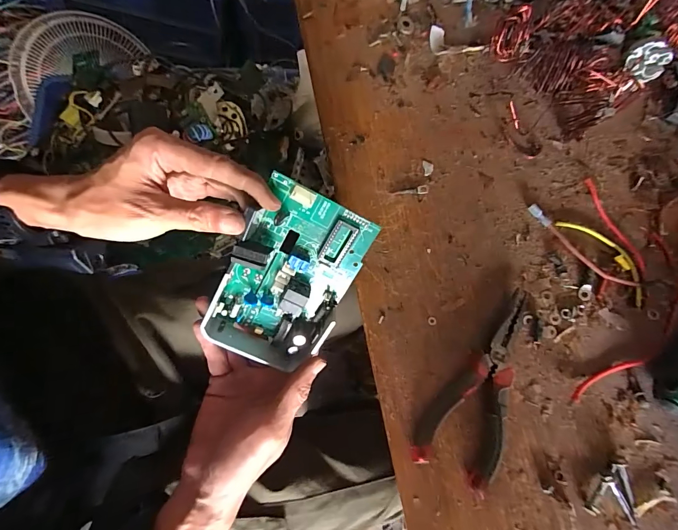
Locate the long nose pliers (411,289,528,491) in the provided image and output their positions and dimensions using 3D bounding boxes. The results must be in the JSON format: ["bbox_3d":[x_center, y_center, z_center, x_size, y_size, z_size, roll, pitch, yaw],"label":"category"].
[{"bbox_3d":[0.107,0.085,0.281,0.057,0.016,0.152,22,76,6],"label":"long nose pliers"}]

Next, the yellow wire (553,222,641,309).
[{"bbox_3d":[0.235,-0.009,0.311,0.029,0.006,0.093,-36,77,-9],"label":"yellow wire"}]

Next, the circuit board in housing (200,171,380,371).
[{"bbox_3d":[-0.039,0.014,0.272,0.088,0.025,0.136,26,112,-10],"label":"circuit board in housing"}]

